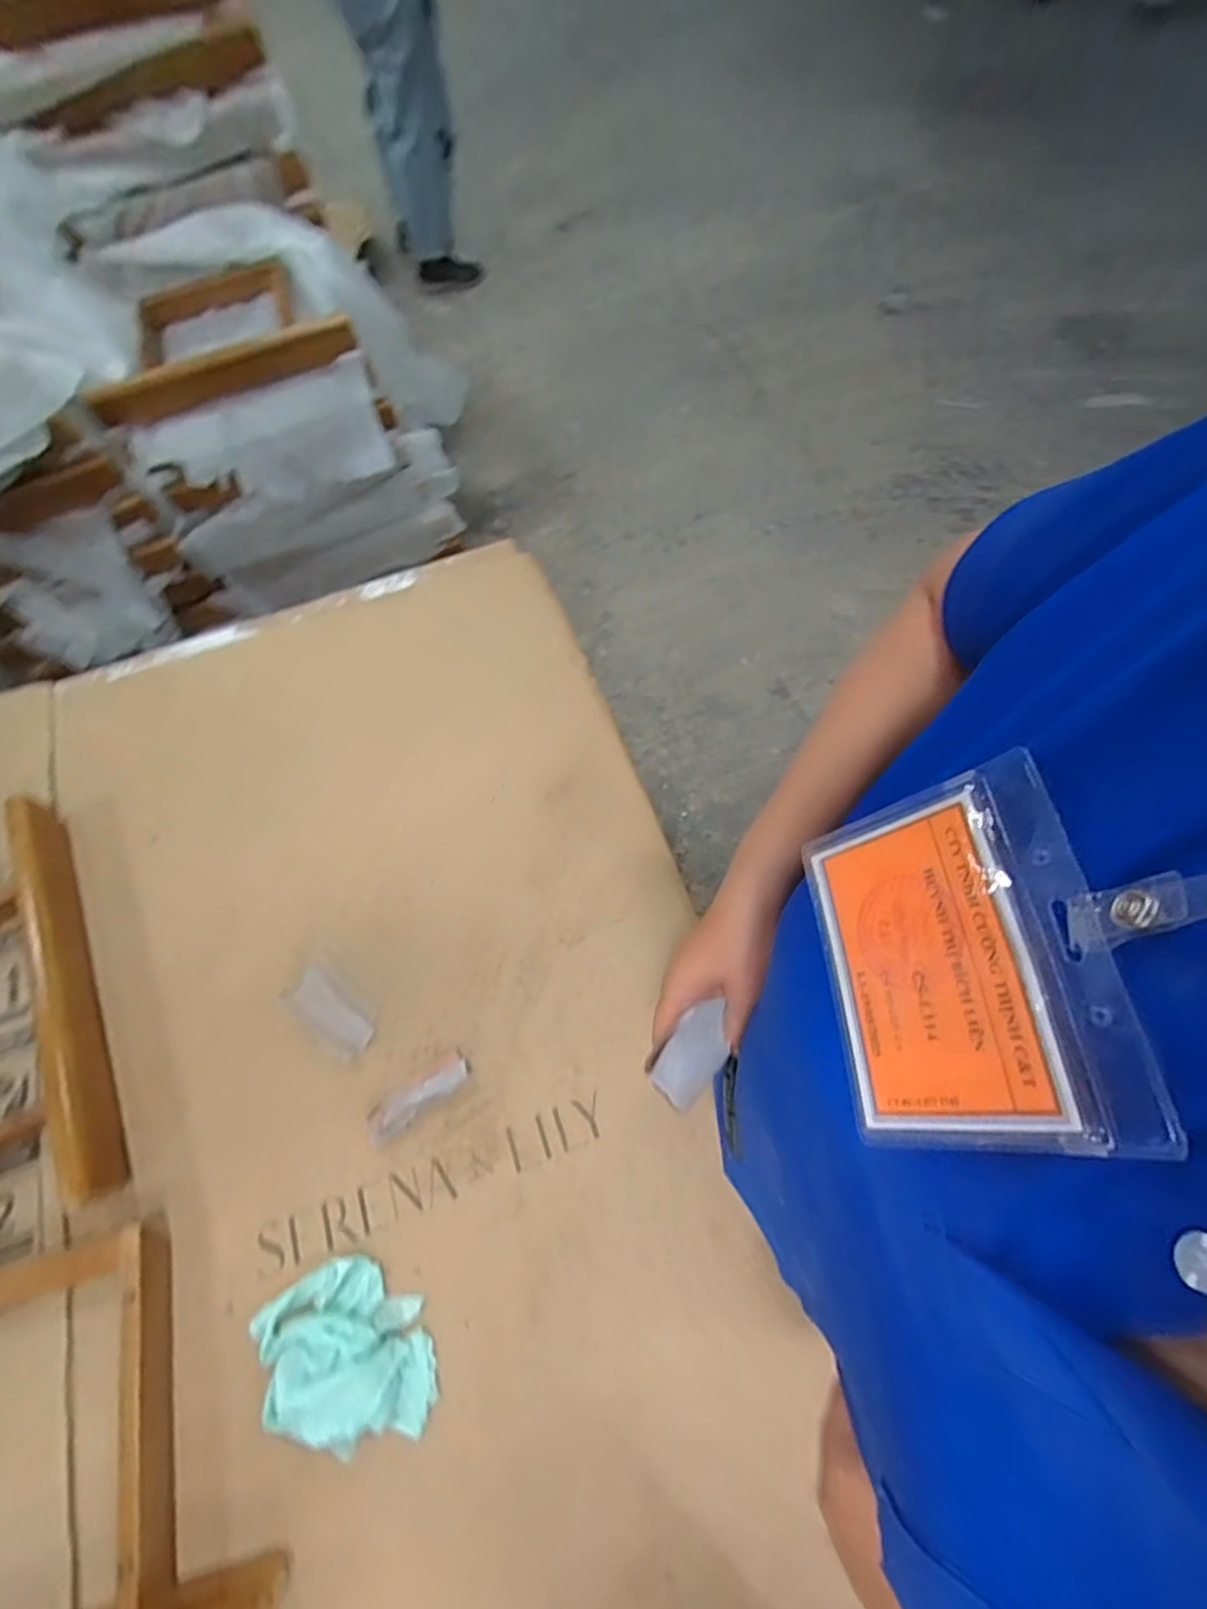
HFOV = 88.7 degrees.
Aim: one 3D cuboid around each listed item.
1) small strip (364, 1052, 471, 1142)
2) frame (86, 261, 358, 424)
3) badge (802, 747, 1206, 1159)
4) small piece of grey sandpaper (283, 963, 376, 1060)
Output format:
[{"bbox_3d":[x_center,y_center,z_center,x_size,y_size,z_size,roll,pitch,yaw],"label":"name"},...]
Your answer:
[{"bbox_3d":[-0.202,0.316,0.671,0.117,0.018,0.036,-37,72,-12],"label":"small strip"},{"bbox_3d":[-0.716,-0.897,1.163,0.472,0.082,0.320,-14,69,-4],"label":"frame"},{"bbox_3d":[0.110,0.036,0.164,0.009,0.128,0.098,10,63,-29],"label":"badge"},{"bbox_3d":[-0.317,0.242,0.711,0.110,0.009,0.047,39,74,15],"label":"small piece of grey sandpaper"}]

